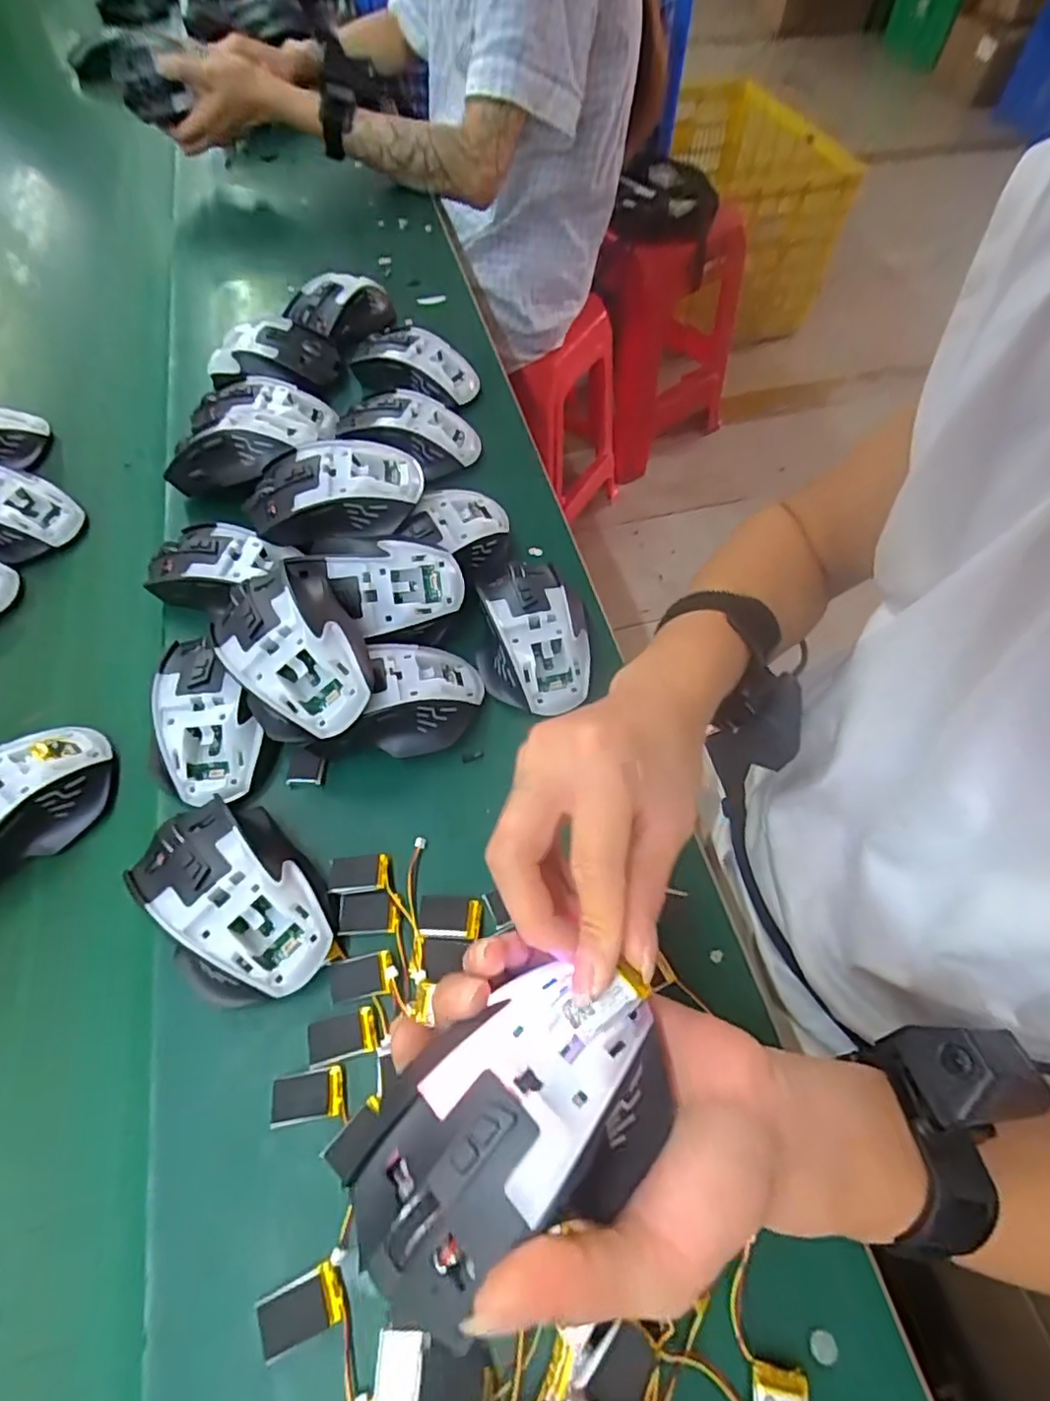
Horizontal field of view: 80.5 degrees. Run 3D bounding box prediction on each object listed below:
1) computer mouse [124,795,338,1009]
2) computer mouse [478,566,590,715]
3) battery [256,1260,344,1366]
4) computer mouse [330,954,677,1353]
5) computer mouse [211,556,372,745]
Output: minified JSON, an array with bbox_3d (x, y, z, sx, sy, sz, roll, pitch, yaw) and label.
[{"bbox_3d":[-0.149,0.096,0.317,0.117,0.039,0.069,40,68,20],"label":"computer mouse"},{"bbox_3d":[0.005,-0.046,0.399,0.069,0.034,0.105,-2,61,-1],"label":"computer mouse"},{"bbox_3d":[-0.091,0.247,0.251,0.032,0.004,0.020,-21,63,-11],"label":"battery"},{"bbox_3d":[-0.003,0.139,0.204,0.111,0.045,0.069,-28,64,-14],"label":"computer mouse"},{"bbox_3d":[-0.133,-0.036,0.351,0.072,0.043,0.120,-26,64,-14],"label":"computer mouse"}]

